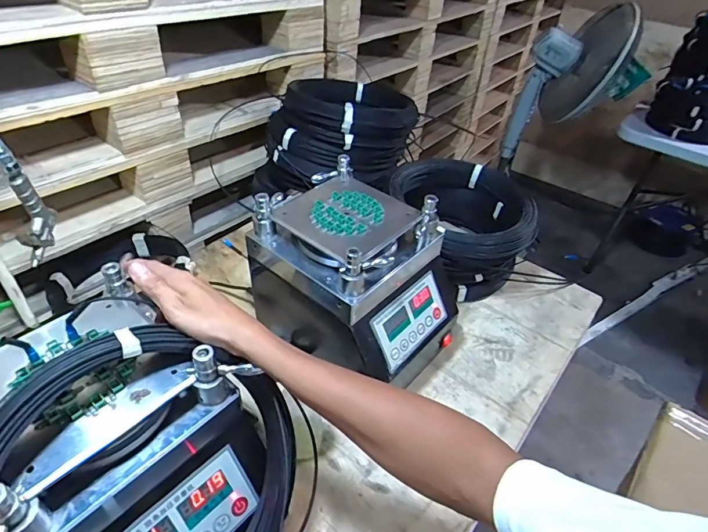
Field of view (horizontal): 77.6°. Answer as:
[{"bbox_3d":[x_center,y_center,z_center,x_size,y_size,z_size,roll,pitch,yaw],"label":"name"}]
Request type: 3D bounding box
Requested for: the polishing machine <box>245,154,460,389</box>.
[{"bbox_3d":[0.007,0.035,0.724,0.280,0.278,0.217,31,47,26],"label":"polishing machine"}]

